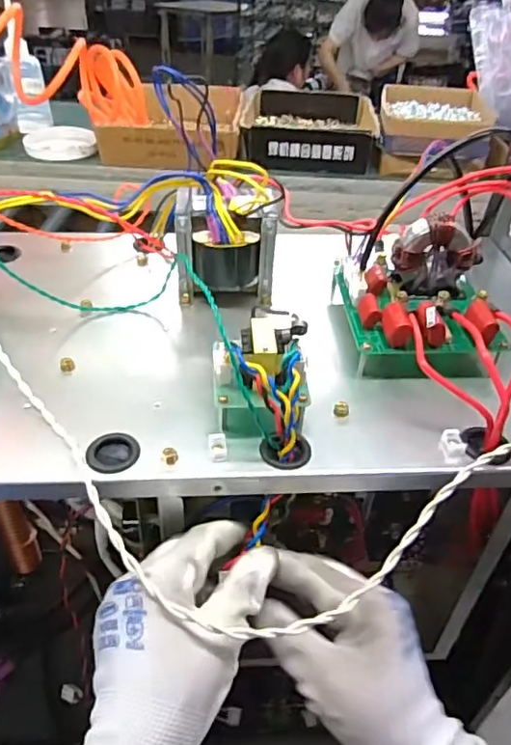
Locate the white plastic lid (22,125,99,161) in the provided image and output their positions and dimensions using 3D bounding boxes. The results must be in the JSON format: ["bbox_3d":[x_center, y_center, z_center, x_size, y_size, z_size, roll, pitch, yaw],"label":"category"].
[{"bbox_3d":[-0.276,-0.327,0.800,0.095,0.018,0.107,-10,40,-13],"label":"white plastic lid"}]

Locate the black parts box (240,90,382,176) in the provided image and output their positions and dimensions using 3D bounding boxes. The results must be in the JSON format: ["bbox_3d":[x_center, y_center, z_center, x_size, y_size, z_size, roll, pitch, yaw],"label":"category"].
[{"bbox_3d":[0.079,-0.362,0.834,0.186,0.049,0.228,2,39,2],"label":"black parts box"}]

